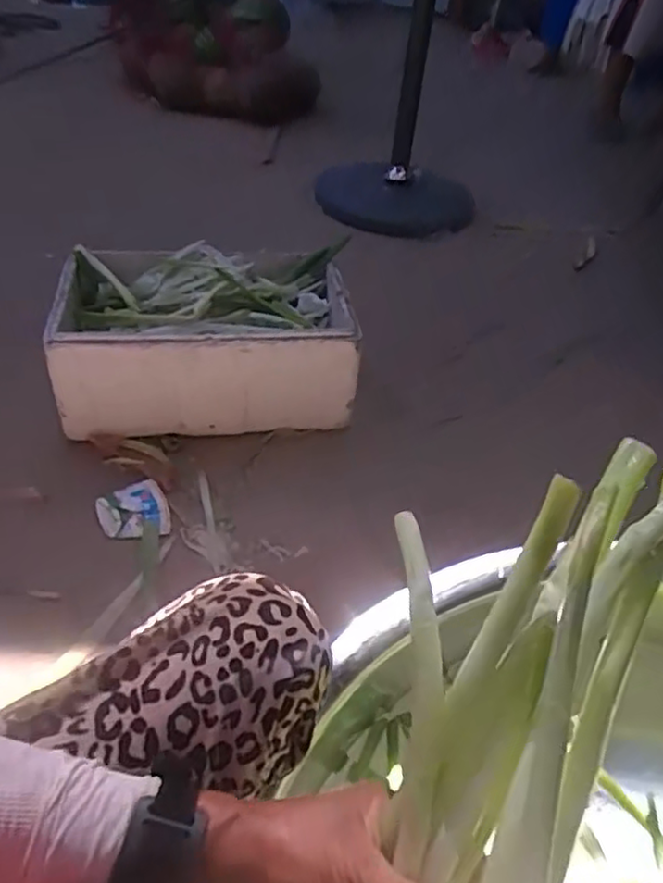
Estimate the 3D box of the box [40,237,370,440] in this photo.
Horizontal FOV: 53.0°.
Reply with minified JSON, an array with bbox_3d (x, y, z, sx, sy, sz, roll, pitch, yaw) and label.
[{"bbox_3d":[-0.213,-0.181,1.170,0.477,0.197,0.346,-3,41,-13],"label":"box"}]

